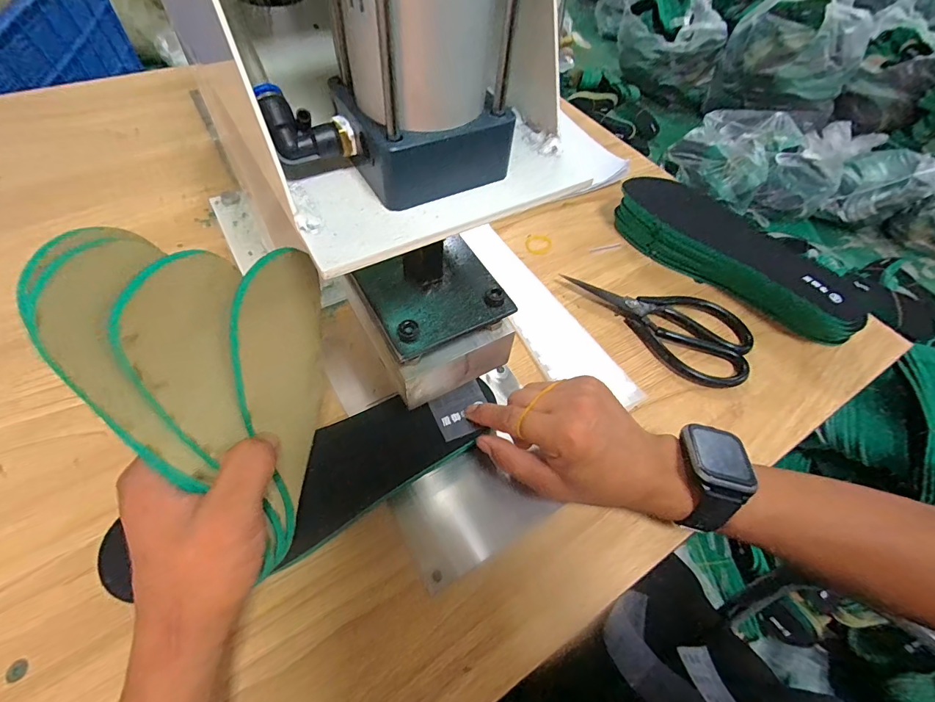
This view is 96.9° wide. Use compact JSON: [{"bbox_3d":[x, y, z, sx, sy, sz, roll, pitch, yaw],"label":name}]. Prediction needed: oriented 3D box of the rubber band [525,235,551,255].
[{"bbox_3d":[0.080,-0.121,0.467,0.029,0.004,0.033,16,56,6],"label":"rubber band"}]

